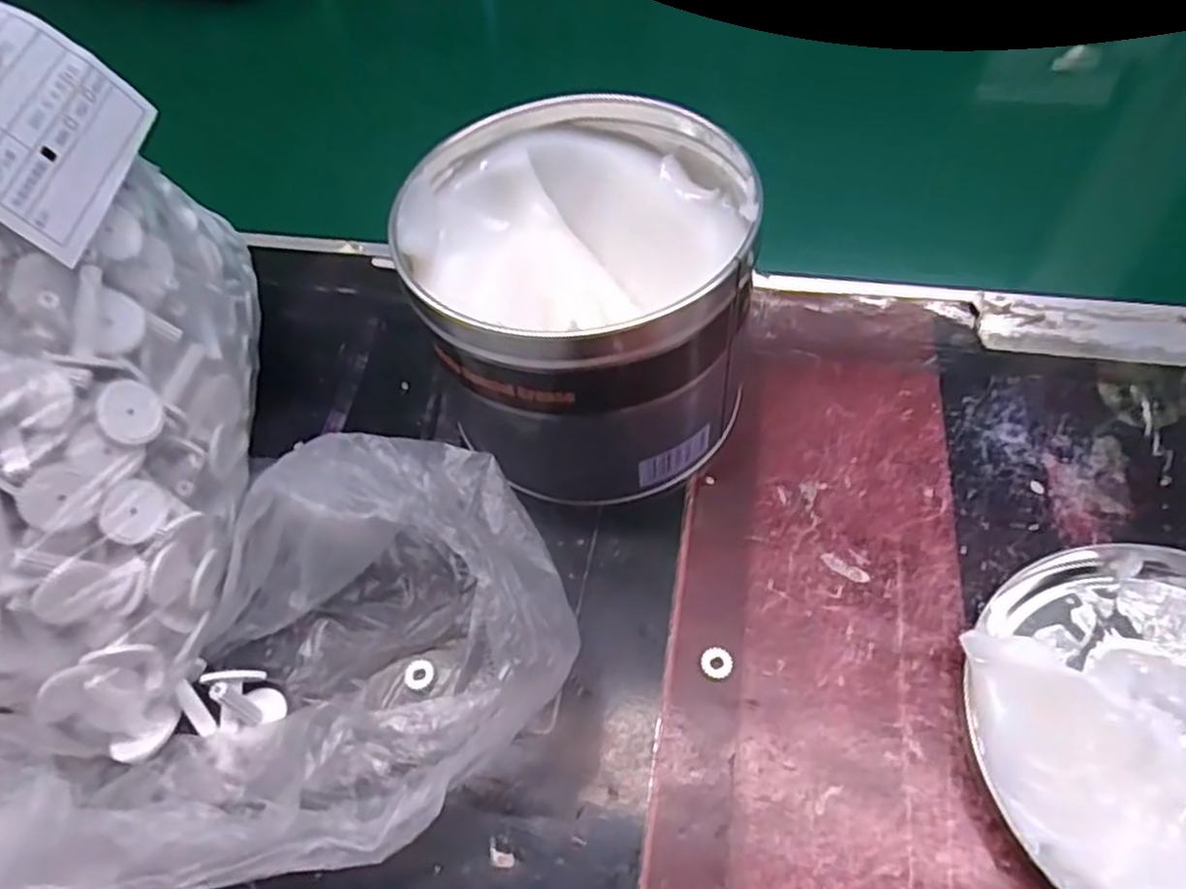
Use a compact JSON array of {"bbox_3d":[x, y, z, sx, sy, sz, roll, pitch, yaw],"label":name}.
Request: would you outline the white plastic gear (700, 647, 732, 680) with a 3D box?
[{"bbox_3d":[0.043,0.076,0.254,0.011,0.004,0.011,-2,55,3],"label":"white plastic gear"}]

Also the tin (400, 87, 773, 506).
[{"bbox_3d":[0.000,-0.061,0.294,0.123,0.097,0.131,-2,55,3],"label":"tin"}]

